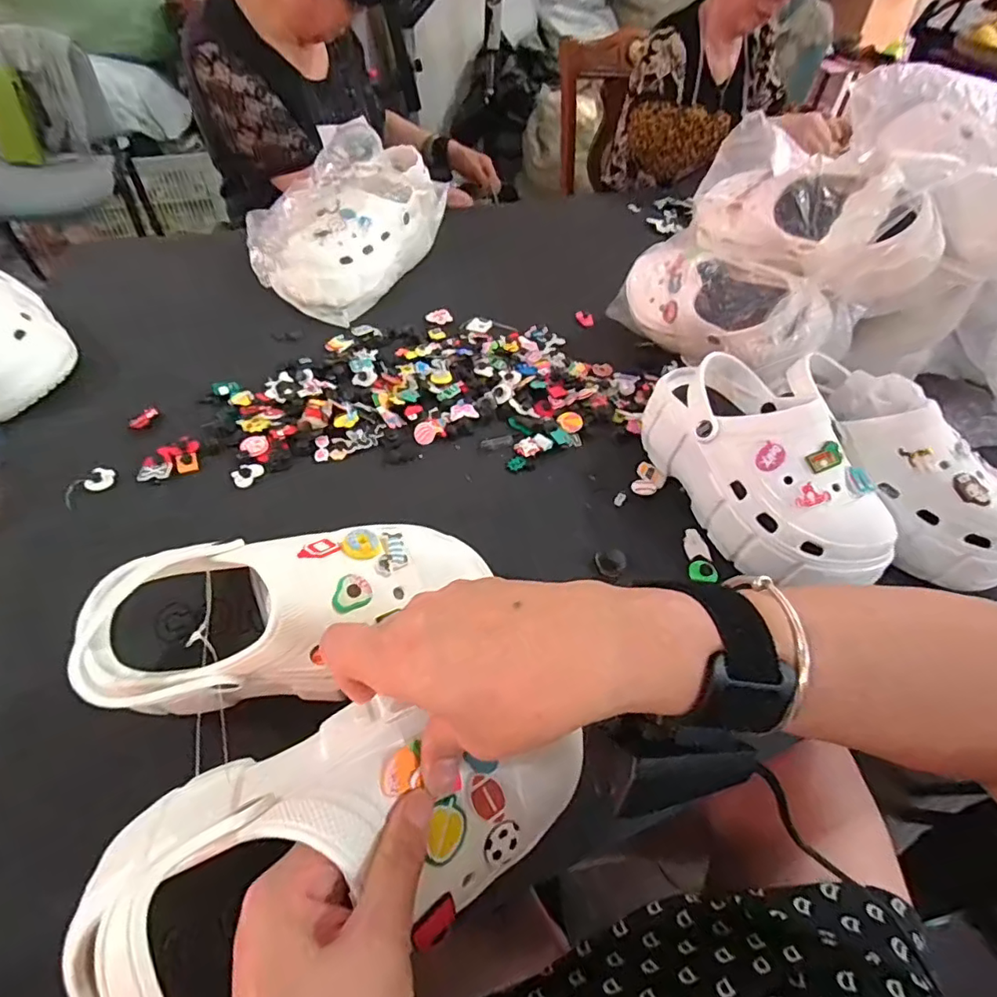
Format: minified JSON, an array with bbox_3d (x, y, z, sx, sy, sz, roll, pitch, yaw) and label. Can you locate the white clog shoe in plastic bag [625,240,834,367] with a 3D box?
[{"bbox_3d":[0.245,-0.215,0.614,0.081,0.120,0.249,-21,38,-22],"label":"white clog shoe in plastic bag"}]

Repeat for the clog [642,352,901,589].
[{"bbox_3d":[0.243,-0.032,0.488,0.125,0.095,0.242,-14,51,-17],"label":"clog"}]

